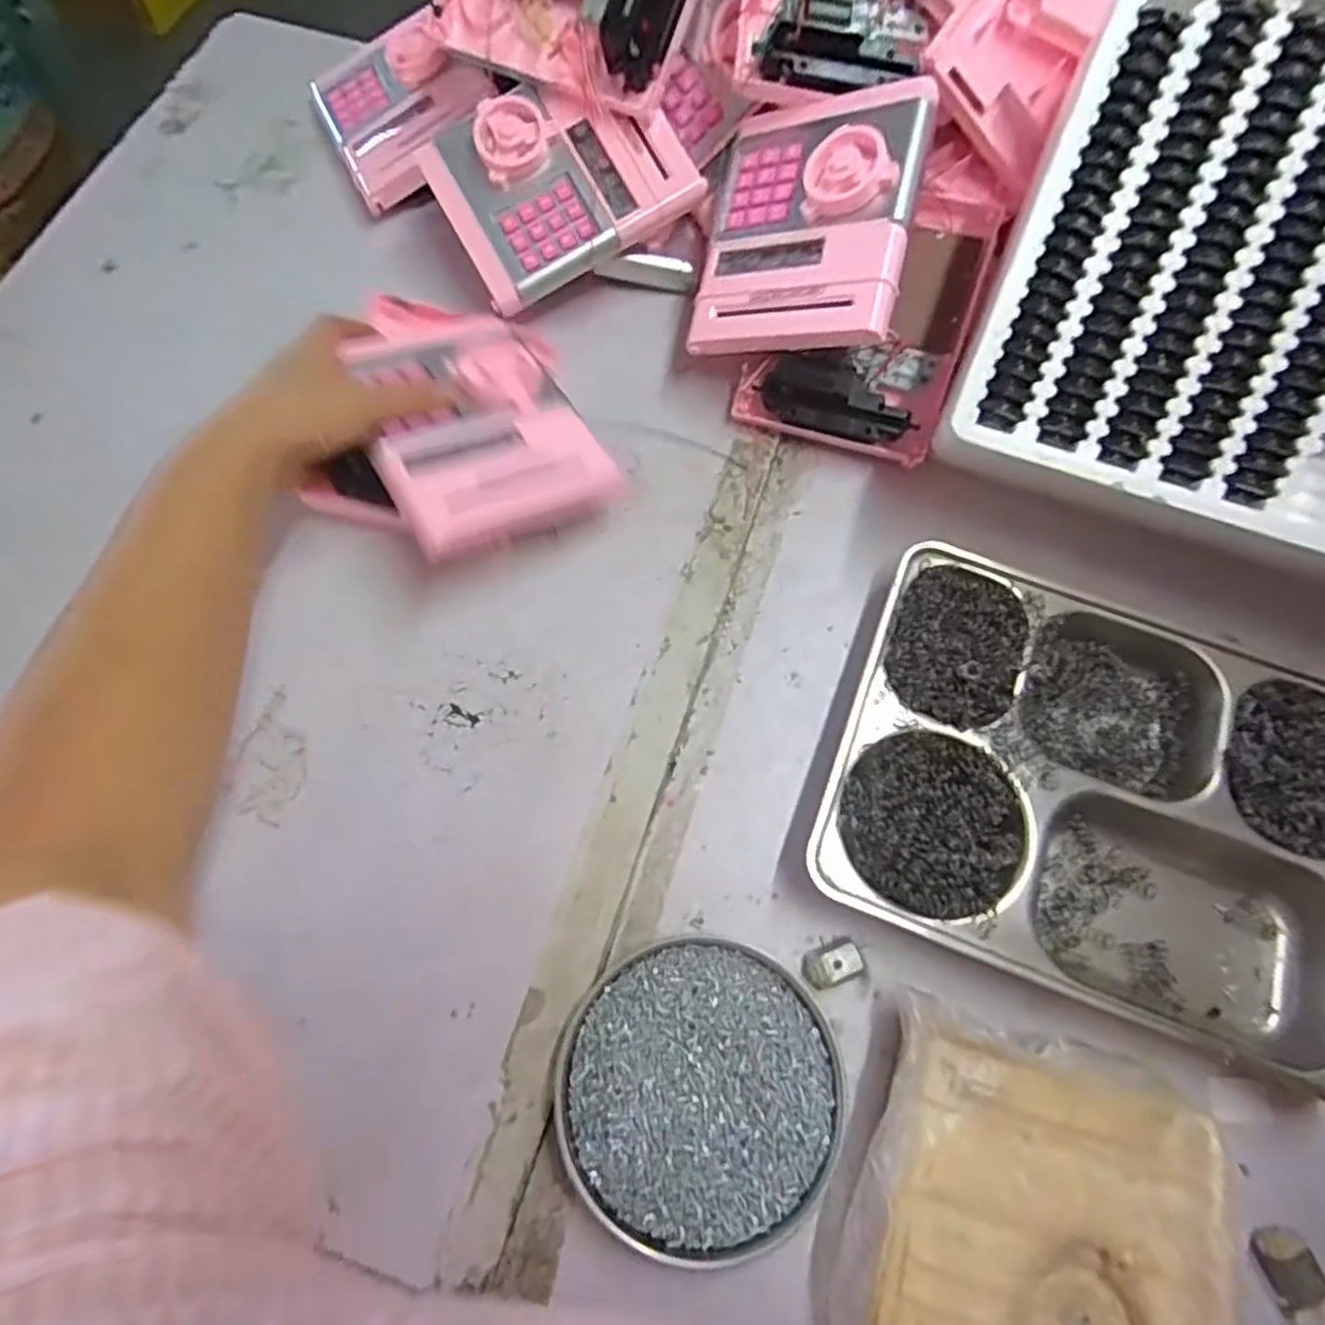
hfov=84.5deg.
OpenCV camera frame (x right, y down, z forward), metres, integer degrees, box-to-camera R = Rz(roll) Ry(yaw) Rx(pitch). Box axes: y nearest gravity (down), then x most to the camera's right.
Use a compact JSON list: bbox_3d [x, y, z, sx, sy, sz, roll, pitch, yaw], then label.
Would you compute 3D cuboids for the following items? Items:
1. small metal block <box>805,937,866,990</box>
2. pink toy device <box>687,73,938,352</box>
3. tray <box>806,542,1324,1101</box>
[{"bbox_3d":[0.092,0.158,0.384,0.033,0.014,0.020,-15,71,-6],"label":"small metal block"},{"bbox_3d":[0.087,-0.276,0.452,0.131,0.023,0.161,10,87,29],"label":"pink toy device"},{"bbox_3d":[0.241,0.065,0.400,0.281,0.037,0.229,20,71,7],"label":"tray"}]

